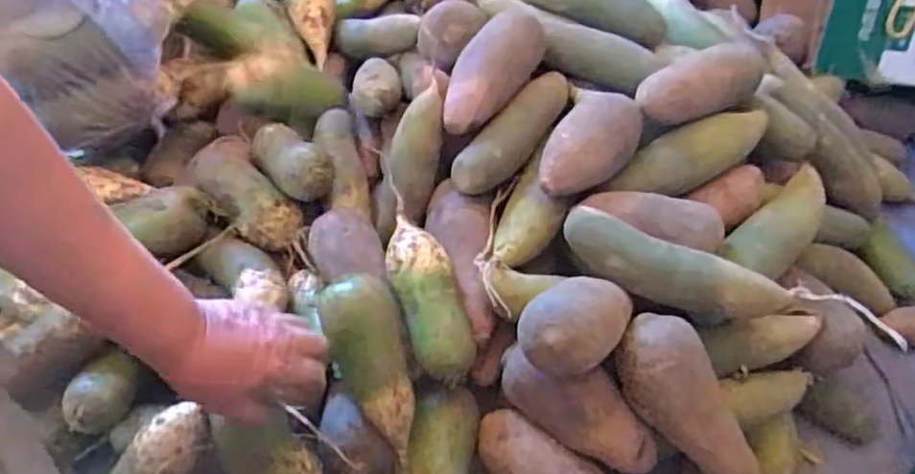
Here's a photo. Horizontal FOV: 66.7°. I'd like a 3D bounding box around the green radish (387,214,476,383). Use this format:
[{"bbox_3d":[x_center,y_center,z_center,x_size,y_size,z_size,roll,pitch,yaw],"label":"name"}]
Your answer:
[{"bbox_3d":[-0.029,0.056,0.642,0.059,0.069,0.154,-17,76,-18],"label":"green radish"}]

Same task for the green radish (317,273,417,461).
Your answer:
[{"bbox_3d":[-0.072,0.106,0.598,0.061,0.053,0.147,-18,87,-19],"label":"green radish"}]

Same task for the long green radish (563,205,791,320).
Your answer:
[{"bbox_3d":[0.186,0.027,0.609,0.191,0.044,0.048,22,51,11],"label":"long green radish"}]

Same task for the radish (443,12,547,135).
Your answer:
[{"bbox_3d":[0.032,-0.167,0.709,0.063,0.045,0.138,35,84,19],"label":"radish"}]

